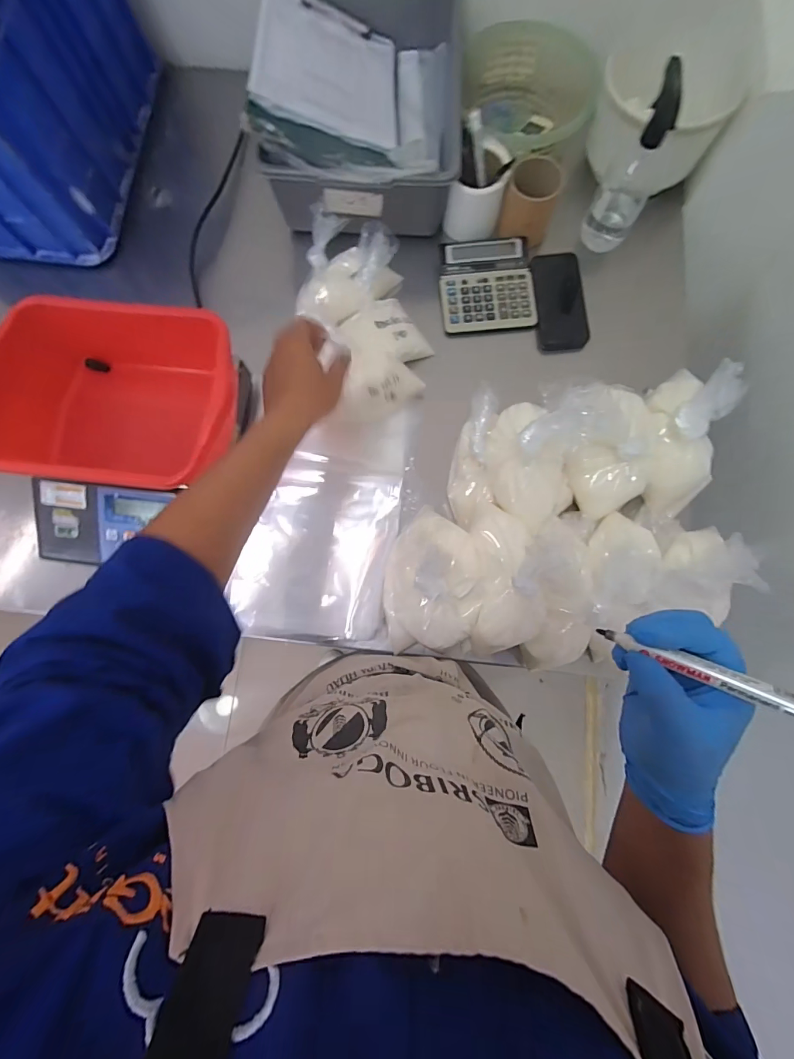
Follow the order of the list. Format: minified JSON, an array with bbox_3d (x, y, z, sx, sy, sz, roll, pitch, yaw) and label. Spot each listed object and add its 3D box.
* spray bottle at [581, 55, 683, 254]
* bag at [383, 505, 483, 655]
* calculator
[{"bbox_3d":[0.356,-0.529,0.592,0.082,0.198,0.068,24,81,5],"label":"spray bottle"},{"bbox_3d":[0.041,0.064,0.509,0.121,0.103,0.186,-2,79,1],"label":"bag"},{"bbox_3d":[0.151,-0.405,0.661,0.153,0.022,0.156,-4,79,0],"label":"calculator"}]

